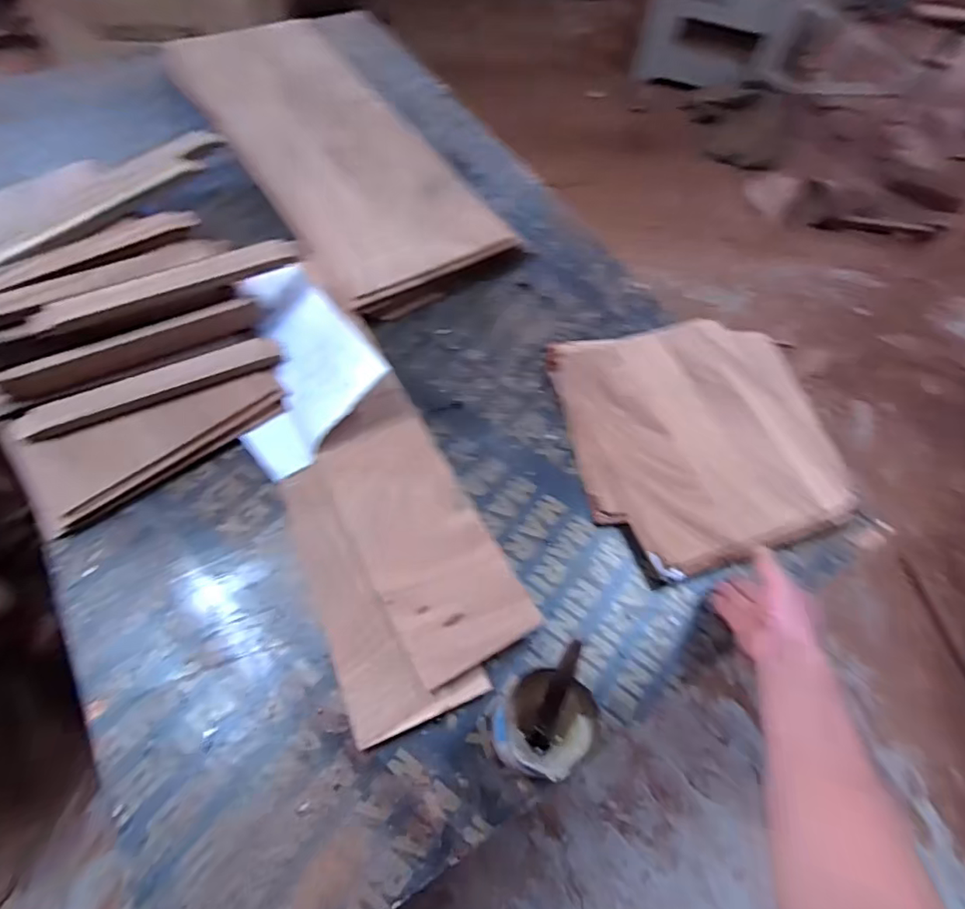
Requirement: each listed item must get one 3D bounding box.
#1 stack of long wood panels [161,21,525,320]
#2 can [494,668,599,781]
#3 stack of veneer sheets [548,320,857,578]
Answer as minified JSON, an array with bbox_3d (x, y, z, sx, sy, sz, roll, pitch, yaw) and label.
[{"bbox_3d":[-0.294,-0.571,0.999,0.306,0.051,0.845,-29,65,-20],"label":"stack of long wood panels"},{"bbox_3d":[0.057,0.253,0.510,0.082,0.105,0.084,2,59,-3],"label":"can"},{"bbox_3d":[0.292,-0.032,0.731,0.335,0.032,0.350,-9,64,-8],"label":"stack of veneer sheets"}]

